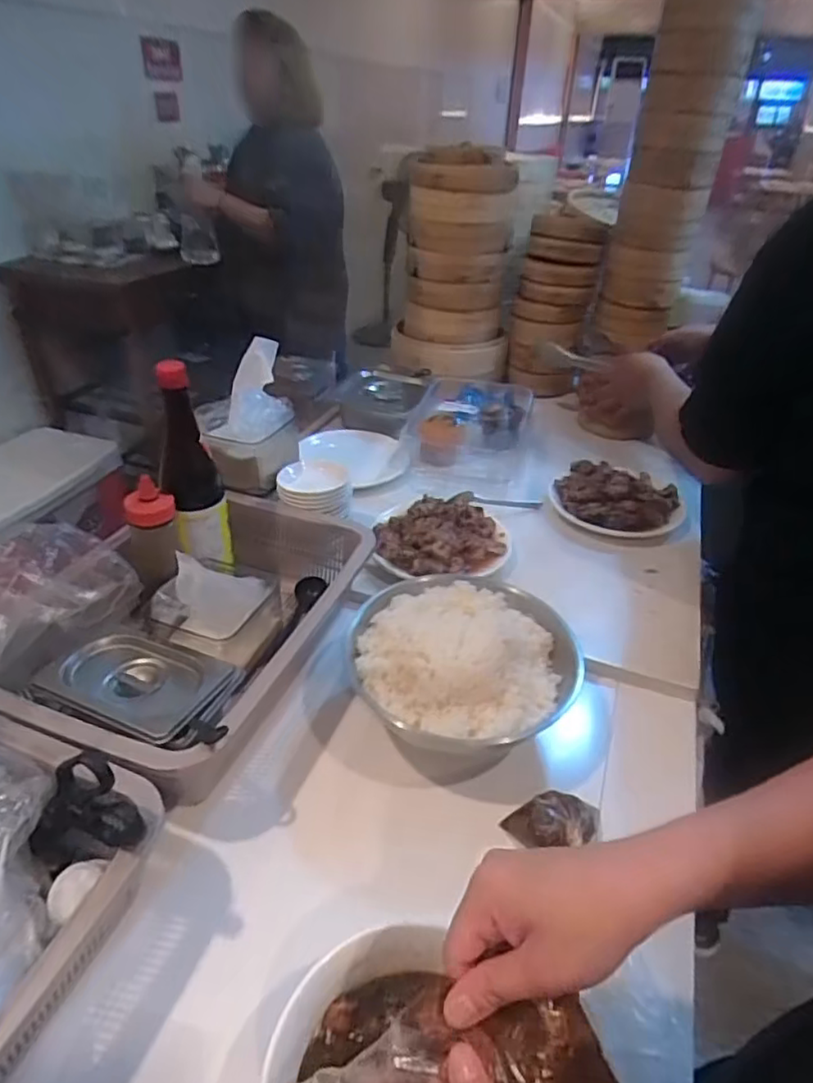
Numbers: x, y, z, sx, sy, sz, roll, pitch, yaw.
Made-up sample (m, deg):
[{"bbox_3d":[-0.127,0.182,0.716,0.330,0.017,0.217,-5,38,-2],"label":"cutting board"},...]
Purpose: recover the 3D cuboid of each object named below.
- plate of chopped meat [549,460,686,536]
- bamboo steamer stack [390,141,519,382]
[{"bbox_3d":[0.321,-0.065,0.975,0.185,0.046,0.177,2,35,-1],"label":"plate of chopped meat"},{"bbox_3d":[0.101,-0.561,1.289,0.226,0.402,0.274,5,35,3],"label":"bamboo steamer stack"}]

